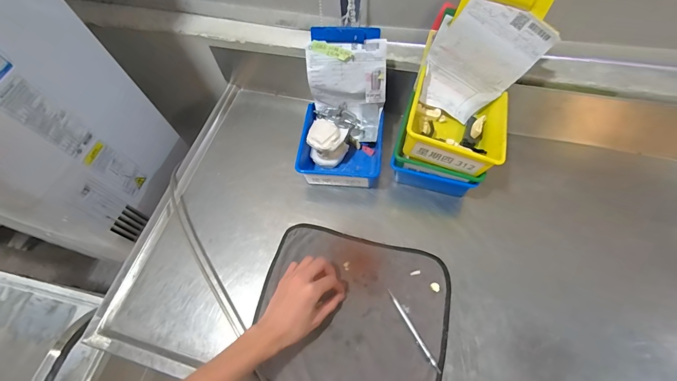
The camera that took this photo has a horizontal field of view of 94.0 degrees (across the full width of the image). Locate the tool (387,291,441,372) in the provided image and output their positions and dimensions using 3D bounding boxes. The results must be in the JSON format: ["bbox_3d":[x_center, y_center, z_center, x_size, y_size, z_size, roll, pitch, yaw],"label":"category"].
[{"bbox_3d":[0.114,0.213,0.483,0.009,0.008,0.130,-27,63,-11],"label":"tool"}]

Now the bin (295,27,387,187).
[{"bbox_3d":[0.007,-0.137,0.585,0.144,0.205,0.202,7,62,7],"label":"bin"}]

